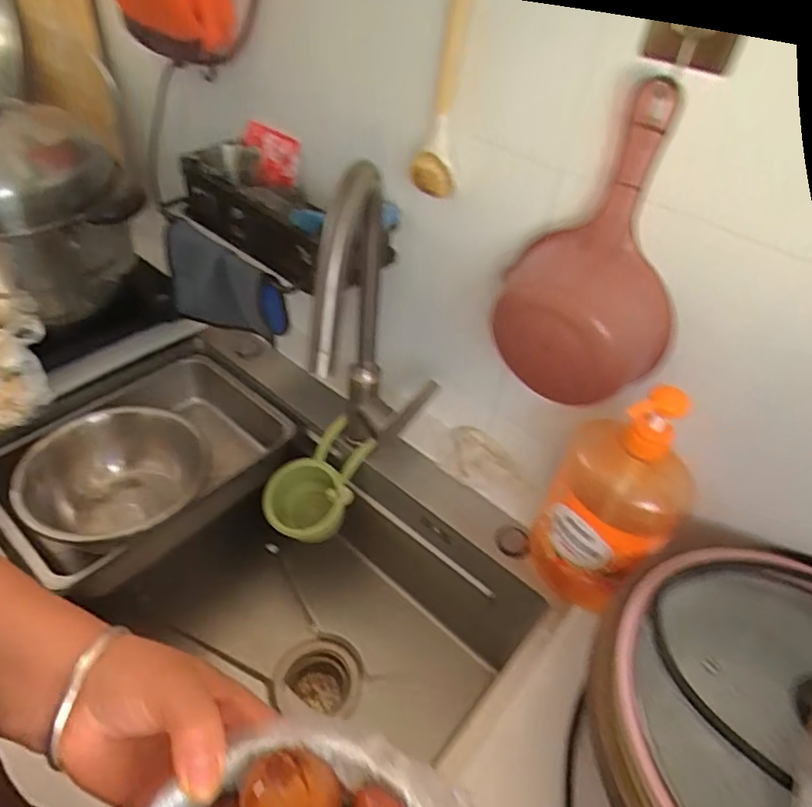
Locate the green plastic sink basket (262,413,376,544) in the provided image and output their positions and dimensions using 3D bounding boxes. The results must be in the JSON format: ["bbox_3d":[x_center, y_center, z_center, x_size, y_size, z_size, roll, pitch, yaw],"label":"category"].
[{"bbox_3d":[-0.119,0.117,0.751,0.143,0.137,0.108,-15,48,-21],"label":"green plastic sink basket"}]

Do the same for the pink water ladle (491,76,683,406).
[{"bbox_3d":[0.162,-0.112,0.483,0.158,0.254,0.076,27,48,20],"label":"pink water ladle"}]

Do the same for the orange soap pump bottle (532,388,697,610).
[{"bbox_3d":[0.199,0.096,0.546,0.117,0.260,0.082,27,48,20],"label":"orange soap pump bottle"}]

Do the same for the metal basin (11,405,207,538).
[{"bbox_3d":[-0.353,0.113,0.717,0.211,0.126,0.194,3,44,-3],"label":"metal basin"}]

